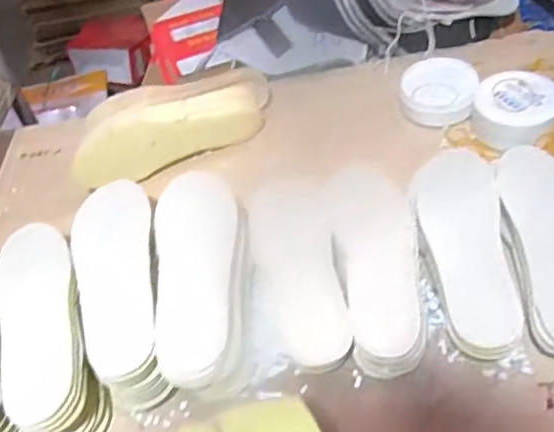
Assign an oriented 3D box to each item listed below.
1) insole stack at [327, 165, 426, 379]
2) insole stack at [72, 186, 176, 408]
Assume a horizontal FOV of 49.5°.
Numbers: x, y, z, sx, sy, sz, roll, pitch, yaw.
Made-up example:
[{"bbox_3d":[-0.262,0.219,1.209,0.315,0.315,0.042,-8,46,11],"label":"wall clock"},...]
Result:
[{"bbox_3d":[0.102,0.042,0.626,0.078,0.026,0.242,-5,57,2],"label":"insole stack"},{"bbox_3d":[-0.164,0.080,0.646,0.081,0.088,0.253,-15,46,-5],"label":"insole stack"}]

